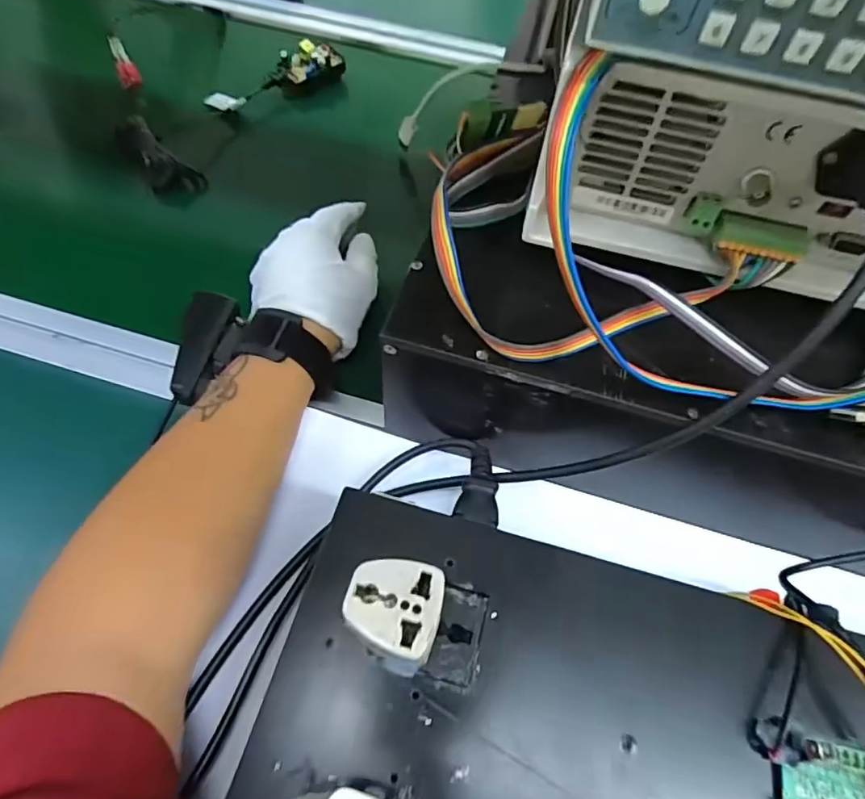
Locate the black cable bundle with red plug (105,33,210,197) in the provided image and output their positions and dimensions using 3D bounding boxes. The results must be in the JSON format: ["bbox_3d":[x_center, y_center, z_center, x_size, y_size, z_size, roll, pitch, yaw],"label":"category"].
[{"bbox_3d":[-0.253,-0.240,0.473,0.047,0.040,0.169,-28,66,-18],"label":"black cable bundle with red plug"}]

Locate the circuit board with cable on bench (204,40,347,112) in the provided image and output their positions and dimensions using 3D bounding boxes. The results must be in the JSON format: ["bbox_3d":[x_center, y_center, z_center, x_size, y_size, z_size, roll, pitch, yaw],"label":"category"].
[{"bbox_3d":[-0.145,-0.300,0.506,0.131,0.023,0.027,-28,66,-18],"label":"circuit board with cable on bench"}]

